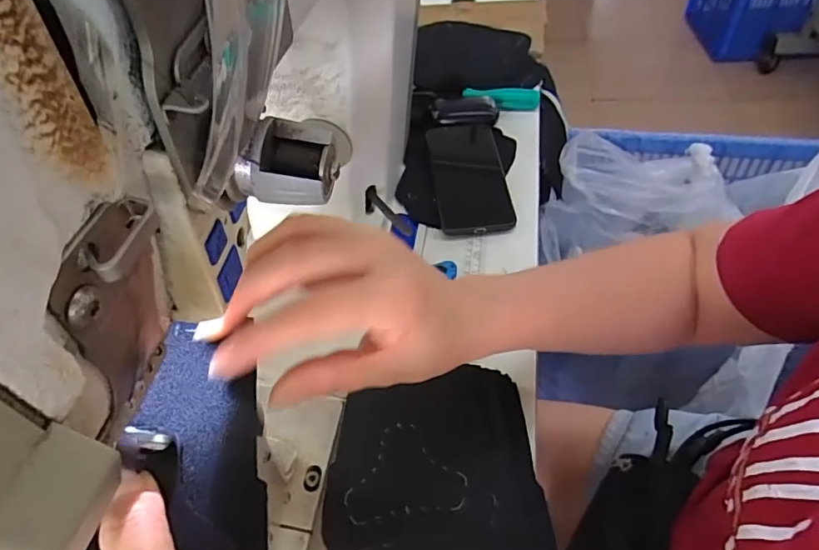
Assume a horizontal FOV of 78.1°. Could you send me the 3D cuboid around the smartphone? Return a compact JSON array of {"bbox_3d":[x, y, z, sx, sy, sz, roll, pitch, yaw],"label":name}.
[{"bbox_3d":[0.071,-0.115,0.585,0.083,0.014,0.178,-7,51,1],"label":"smartphone"}]

